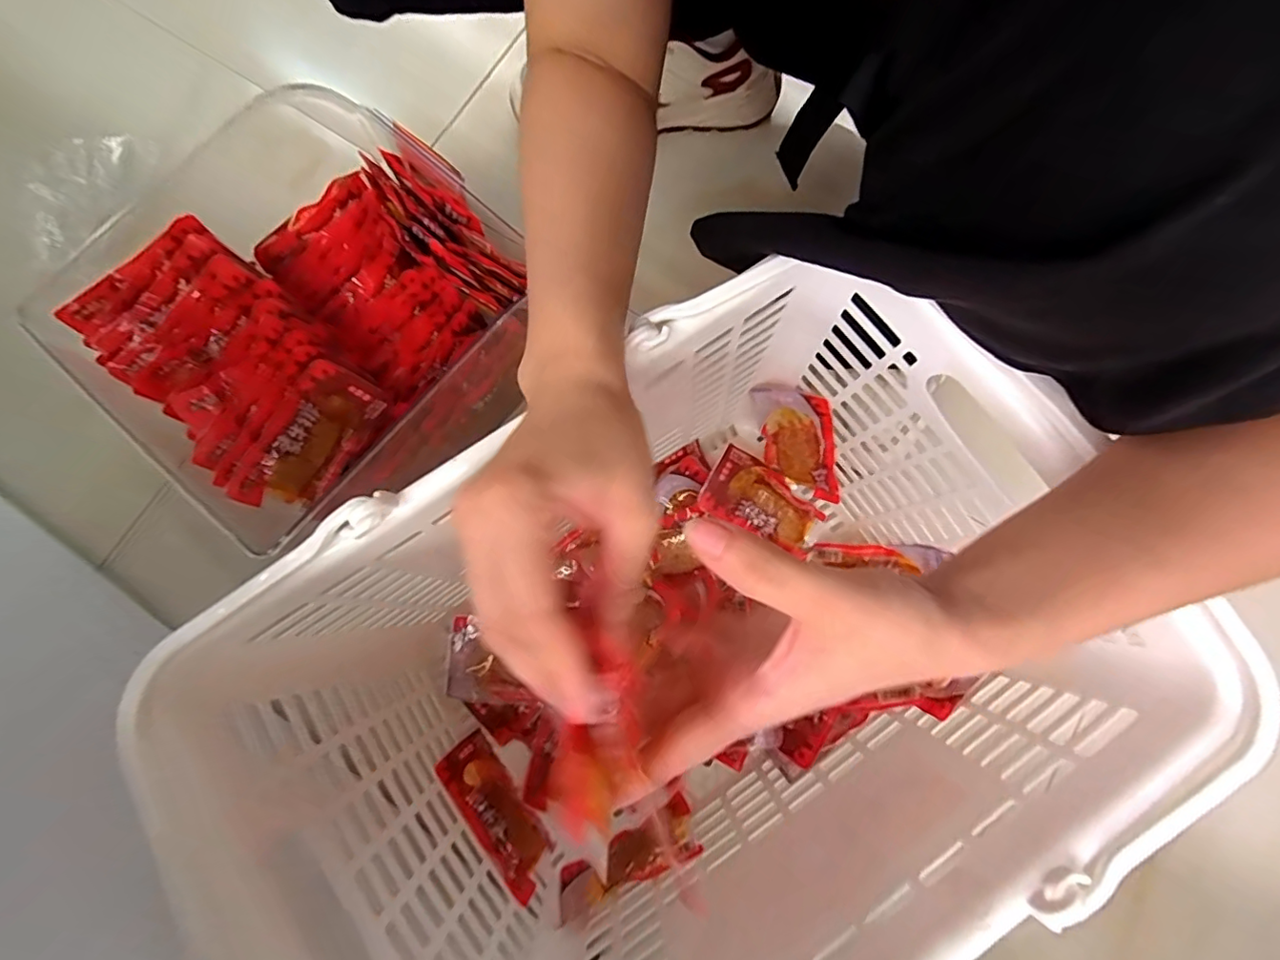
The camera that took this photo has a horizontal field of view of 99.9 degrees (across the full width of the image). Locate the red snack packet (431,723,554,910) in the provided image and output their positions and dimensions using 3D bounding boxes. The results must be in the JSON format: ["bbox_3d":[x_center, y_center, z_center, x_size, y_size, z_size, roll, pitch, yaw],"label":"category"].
[{"bbox_3d":[-0.107,0.245,0.402,0.007,0.063,0.109,-40,82,10],"label":"red snack packet"}]

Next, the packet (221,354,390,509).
[{"bbox_3d":[-0.238,-0.030,0.390,0.012,0.063,0.111,28,81,30],"label":"packet"}]

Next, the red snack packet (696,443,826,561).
[{"bbox_3d":[0.106,0.018,0.449,0.103,0.016,0.060,26,81,4],"label":"red snack packet"}]

